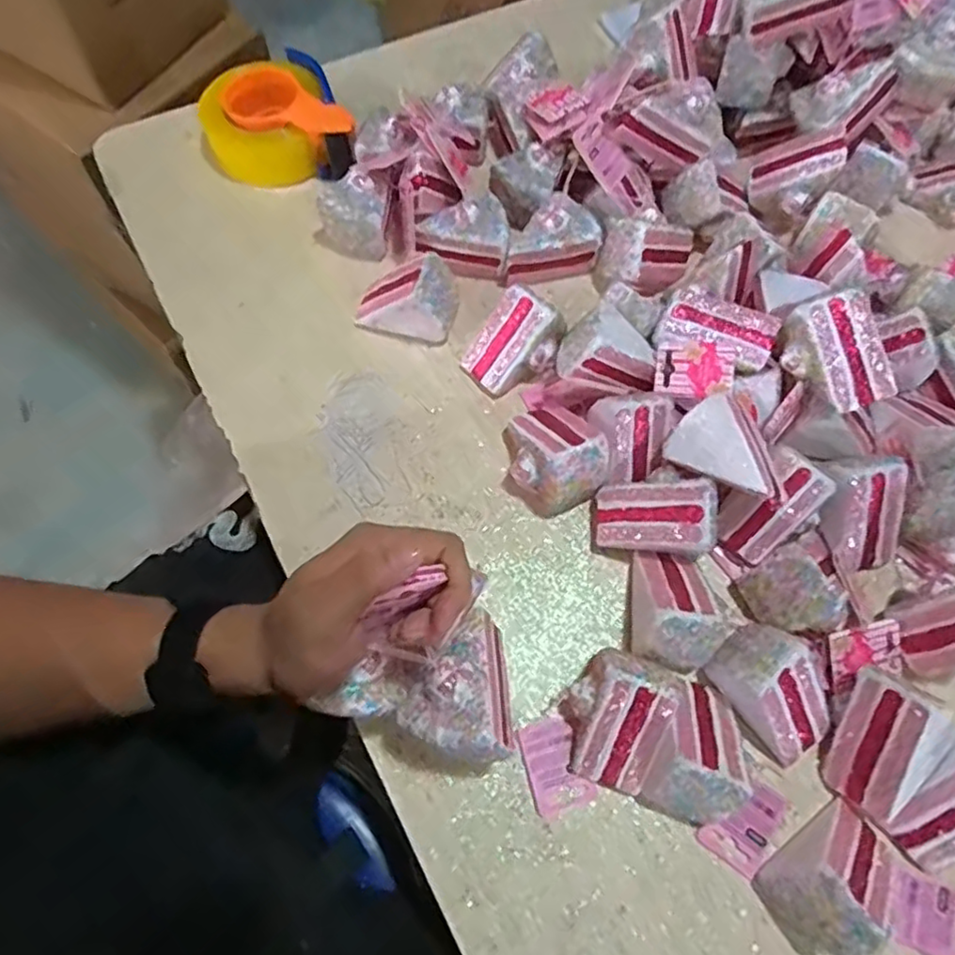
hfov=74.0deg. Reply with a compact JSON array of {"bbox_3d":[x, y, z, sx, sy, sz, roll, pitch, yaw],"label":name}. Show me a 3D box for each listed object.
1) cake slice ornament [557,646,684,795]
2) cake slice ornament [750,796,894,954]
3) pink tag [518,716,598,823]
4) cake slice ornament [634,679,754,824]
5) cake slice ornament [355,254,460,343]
[{"bbox_3d":[0.098,0.170,0.440,0.074,0.061,0.082,31,69,10],"label":"cake slice ornament"},{"bbox_3d":[0.237,0.260,0.412,0.093,0.065,0.056,-34,73,-16],"label":"cake slice ornament"},{"bbox_3d":[0.055,0.208,0.455,0.042,0.006,0.062,-18,69,-10],"label":"pink tag"},{"bbox_3d":[0.156,0.188,0.437,0.061,0.063,0.094,21,67,6],"label":"cake slice ornament"},{"bbox_3d":[-0.065,-0.161,0.573,0.091,0.068,0.058,8,67,0],"label":"cake slice ornament"}]

